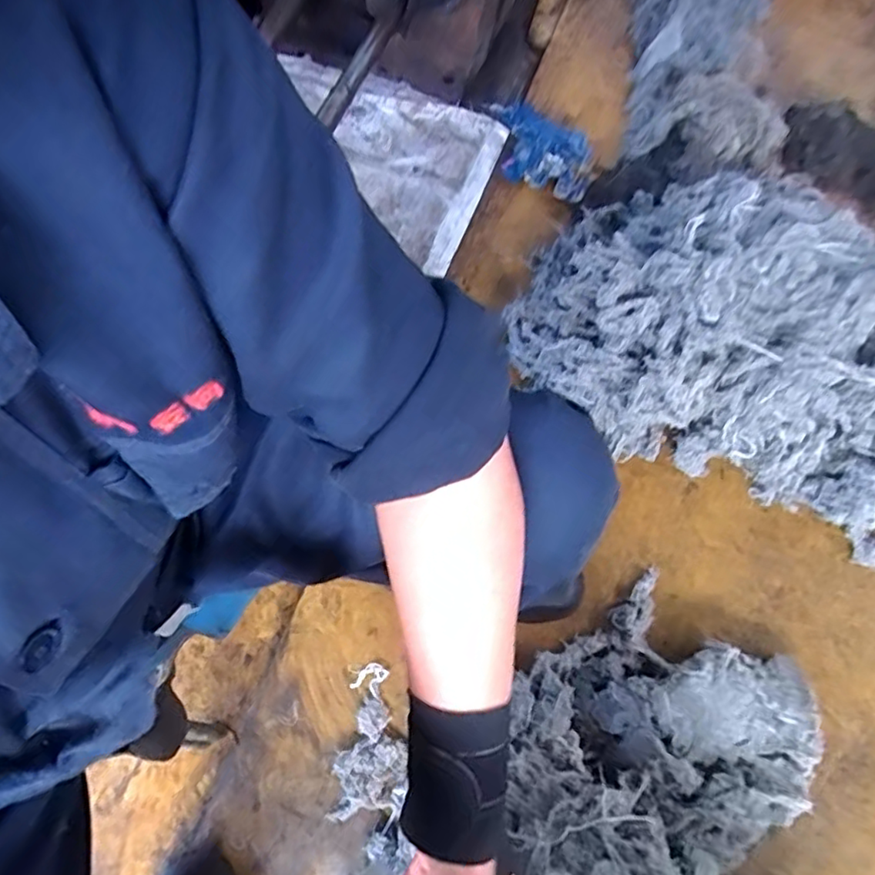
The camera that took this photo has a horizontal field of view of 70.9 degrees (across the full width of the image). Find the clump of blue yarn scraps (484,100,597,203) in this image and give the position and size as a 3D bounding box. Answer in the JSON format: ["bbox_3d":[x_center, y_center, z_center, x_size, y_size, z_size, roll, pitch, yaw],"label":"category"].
[{"bbox_3d":[0.163,-0.494,1.039,0.229,0.048,0.113,37,75,11],"label":"clump of blue yarn scraps"}]

